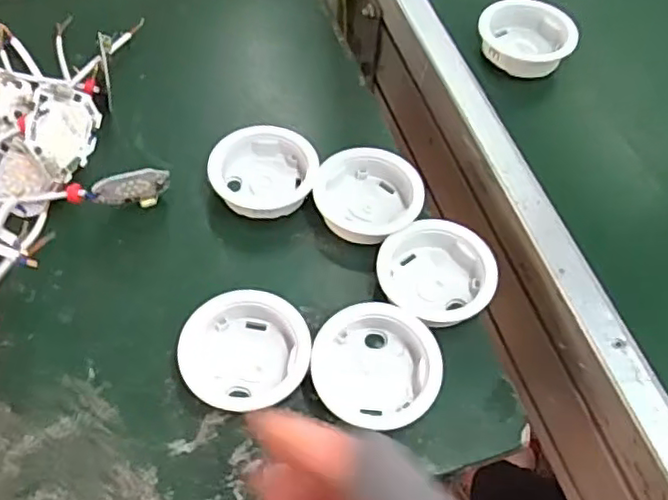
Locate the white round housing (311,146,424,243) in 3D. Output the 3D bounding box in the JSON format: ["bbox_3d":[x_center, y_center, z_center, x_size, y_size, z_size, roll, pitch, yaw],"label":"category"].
[{"bbox_3d":[0.022,-0.035,0.427,0.064,0.030,0.068,2,58,-3],"label":"white round housing"}]

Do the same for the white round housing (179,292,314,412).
[{"bbox_3d":[-0.051,0.059,0.368,0.072,0.024,0.066,2,58,-3],"label":"white round housing"}]

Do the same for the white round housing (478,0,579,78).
[{"bbox_3d":[0.149,-0.166,0.490,0.070,0.027,0.074,2,58,-3],"label":"white round housing"}]

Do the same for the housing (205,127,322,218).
[{"bbox_3d":[-0.048,-0.052,0.436,0.070,0.025,0.064,2,58,-3],"label":"housing"}]

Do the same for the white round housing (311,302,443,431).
[{"bbox_3d":[0.024,0.067,0.366,0.071,0.024,0.067,2,58,-3],"label":"white round housing"}]

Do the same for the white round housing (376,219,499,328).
[{"bbox_3d":[0.066,0.013,0.400,0.070,0.027,0.060,31,61,14],"label":"white round housing"}]

